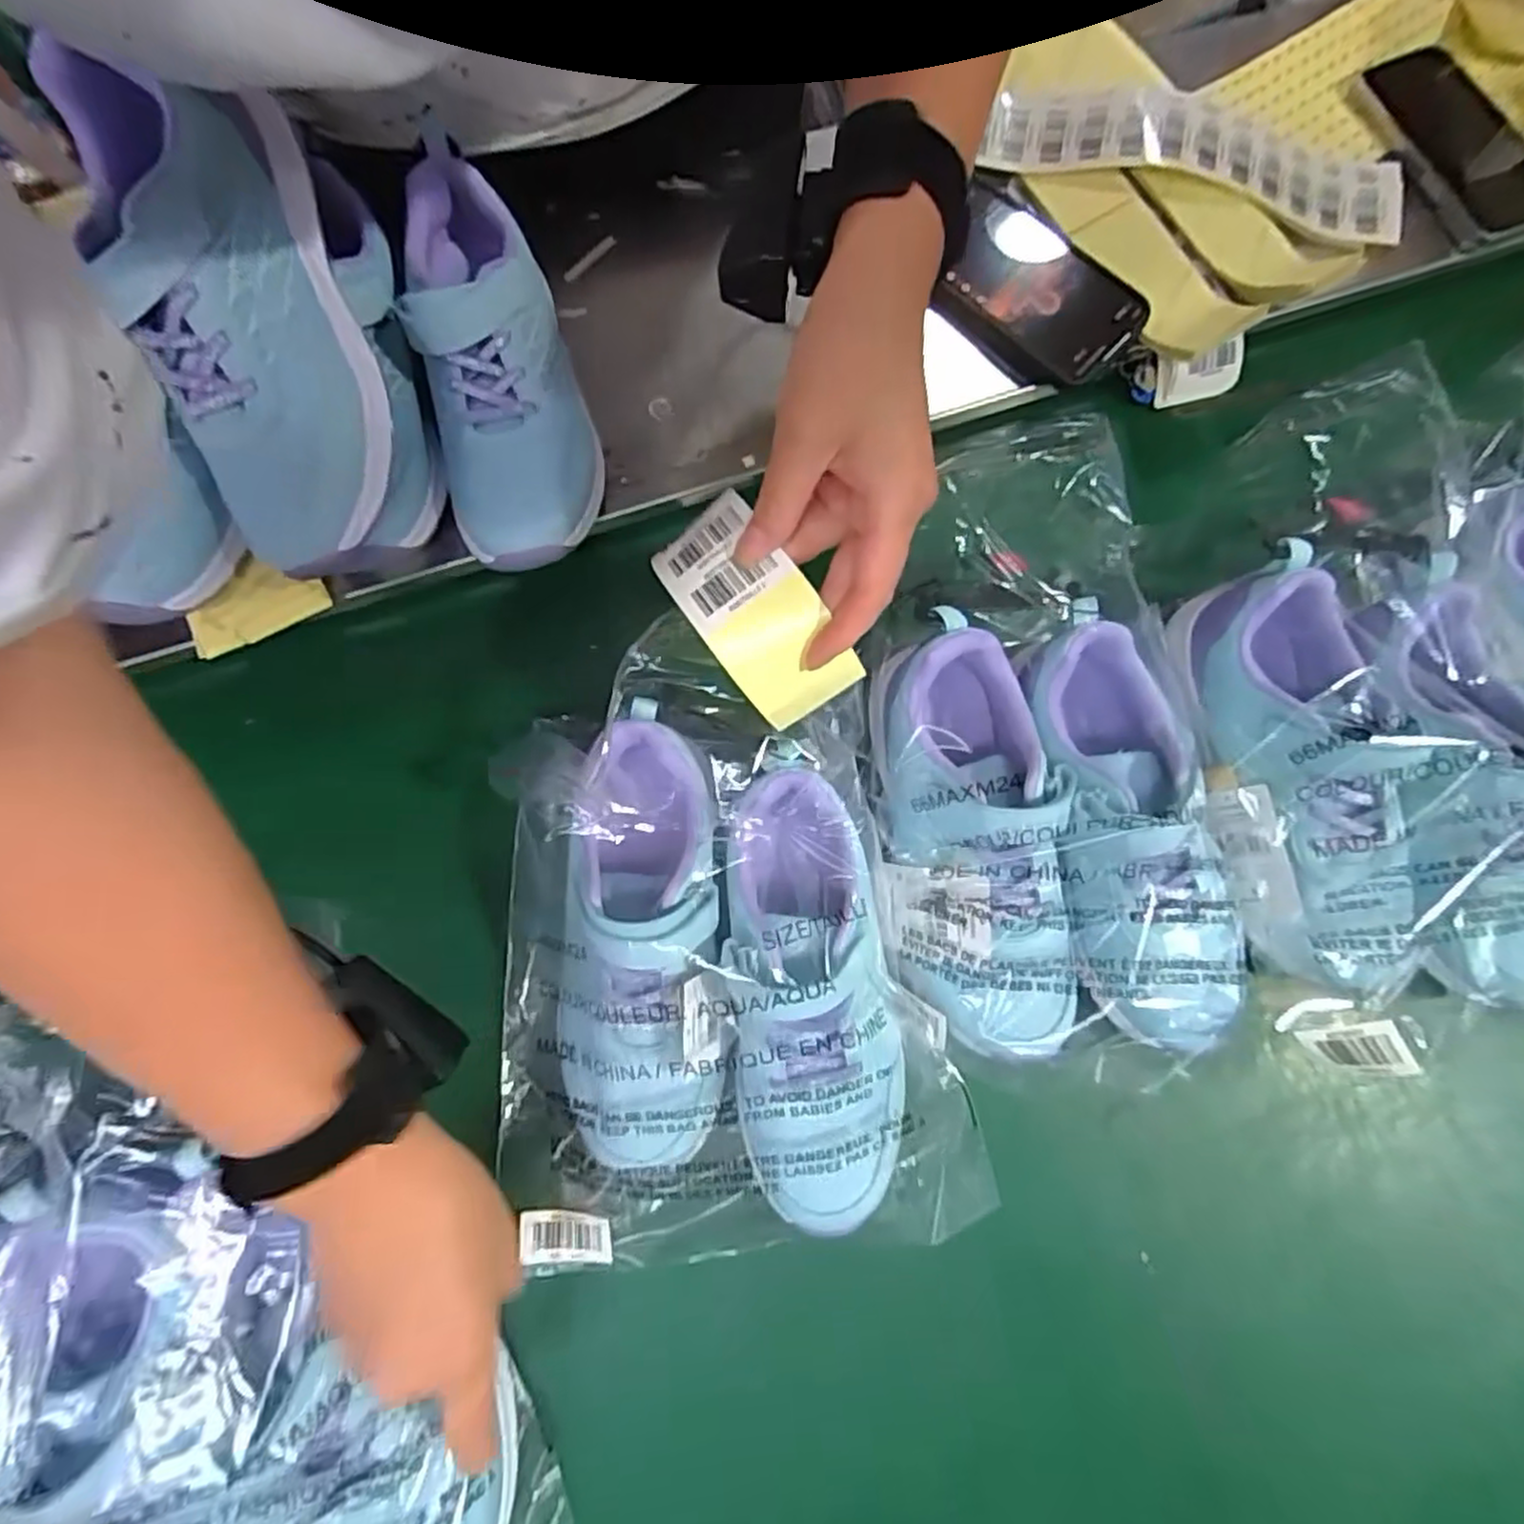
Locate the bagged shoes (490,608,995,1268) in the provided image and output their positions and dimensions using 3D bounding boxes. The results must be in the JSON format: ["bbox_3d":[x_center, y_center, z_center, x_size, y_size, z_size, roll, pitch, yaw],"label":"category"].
[{"bbox_3d":[-0.032,0.102,0.379,0.237,0.124,0.286,-9,75,-2],"label":"bagged shoes"}]

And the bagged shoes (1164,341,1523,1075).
[{"bbox_3d":[0.341,-0.030,0.434,0.188,0.103,0.367,-4,75,0],"label":"bagged shoes"}]

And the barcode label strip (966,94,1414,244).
[{"bbox_3d":[0.300,-0.420,0.519,0.286,0.041,0.070,12,76,4],"label":"barcode label strip"}]

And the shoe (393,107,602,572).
[{"bbox_3d":[-0.156,-0.231,0.434,0.085,0.076,0.224,-13,75,-3],"label":"shoe"}]

